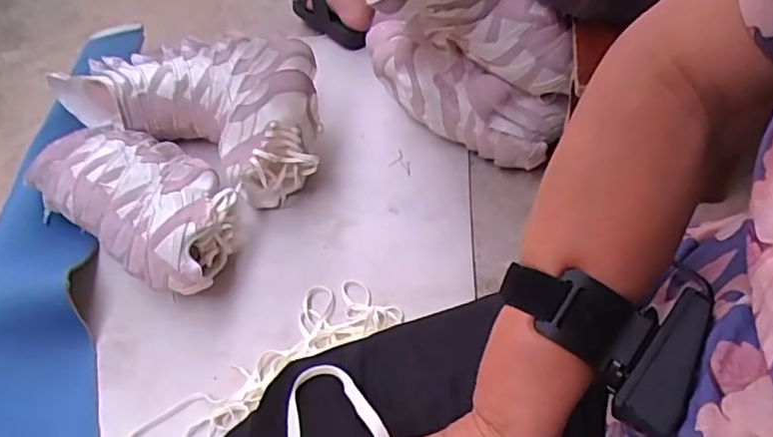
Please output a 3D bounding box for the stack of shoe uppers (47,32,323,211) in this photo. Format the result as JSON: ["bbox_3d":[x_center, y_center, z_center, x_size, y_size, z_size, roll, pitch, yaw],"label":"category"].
[{"bbox_3d":[-0.332,-0.212,1.009,0.508,0.157,0.210,21,56,20],"label":"stack of shoe uppers"}]

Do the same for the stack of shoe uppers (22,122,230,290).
[{"bbox_3d":[-0.366,-0.032,0.908,0.328,0.101,0.194,25,58,22],"label":"stack of shoe uppers"}]

